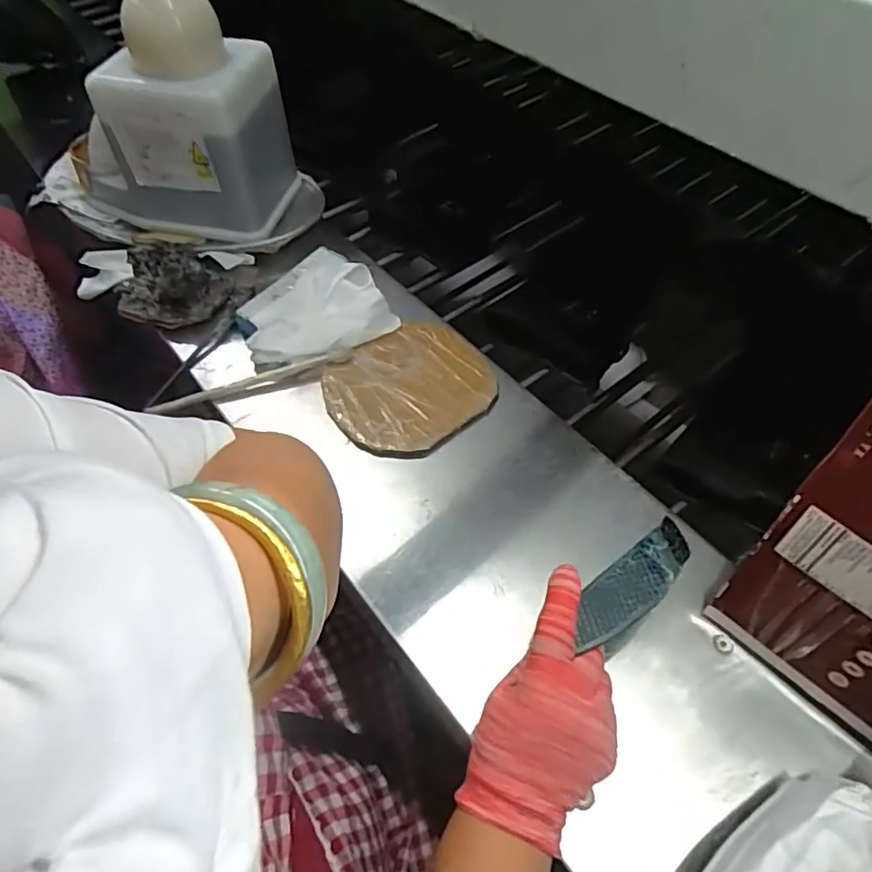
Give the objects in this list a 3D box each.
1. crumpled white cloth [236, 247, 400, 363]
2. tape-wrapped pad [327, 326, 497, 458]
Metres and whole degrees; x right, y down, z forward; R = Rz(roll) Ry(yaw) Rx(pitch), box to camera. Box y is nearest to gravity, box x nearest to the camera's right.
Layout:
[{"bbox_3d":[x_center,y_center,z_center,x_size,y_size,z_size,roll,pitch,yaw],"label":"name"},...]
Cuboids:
[{"bbox_3d":[-0.130,-0.131,0.606,0.139,0.028,0.130,-27,59,-17],"label":"crumpled white cloth"},{"bbox_3d":[-0.024,-0.048,0.564,0.155,0.015,0.135,-36,61,-22],"label":"tape-wrapped pad"}]

